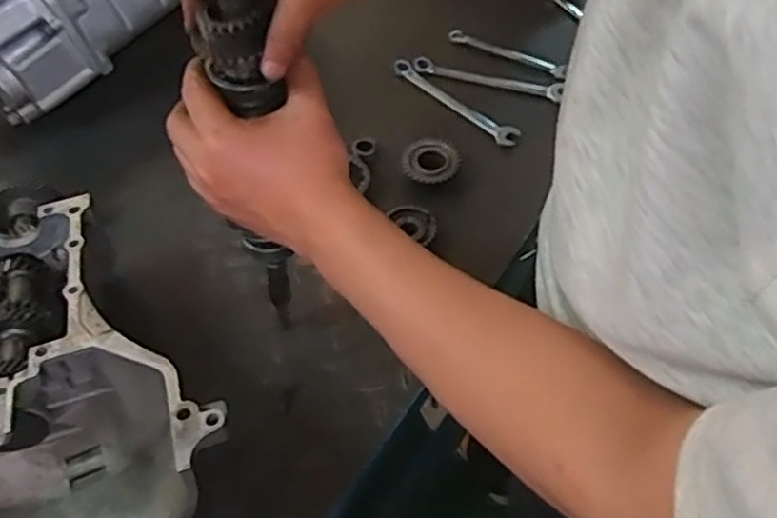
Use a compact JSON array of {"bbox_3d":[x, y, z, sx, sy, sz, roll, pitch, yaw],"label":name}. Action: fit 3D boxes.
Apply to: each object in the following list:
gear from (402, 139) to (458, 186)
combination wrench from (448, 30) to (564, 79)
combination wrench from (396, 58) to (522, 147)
[{"bbox_3d":[0.045,-0.106,0.764,0.056,0.015,0.051,0,56,0],"label":"gear"},{"bbox_3d":[0.148,-0.260,0.896,0.156,0.010,0.022,24,59,15],"label":"combination wrench"},{"bbox_3d":[0.076,-0.186,0.846,0.185,0.013,0.025,38,64,22],"label":"combination wrench"}]

